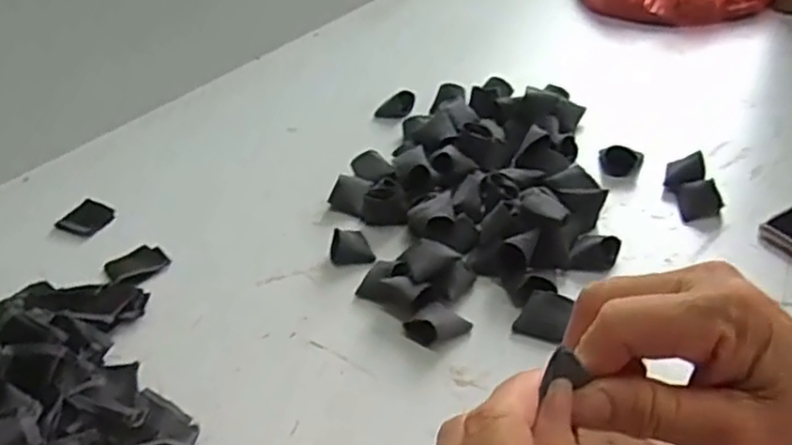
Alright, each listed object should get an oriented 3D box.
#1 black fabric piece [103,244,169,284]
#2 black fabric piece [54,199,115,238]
[{"bbox_3d":[-0.251,0.040,0.684,0.055,0.017,0.052,-31,44,-24],"label":"black fabric piece"},{"bbox_3d":[-0.328,-0.004,0.754,0.055,0.007,0.046,18,52,22],"label":"black fabric piece"}]

